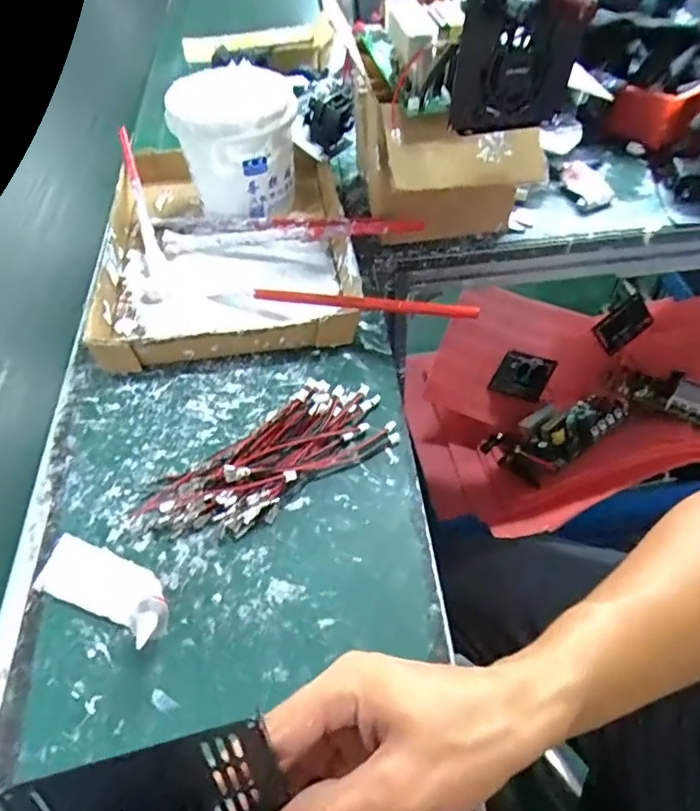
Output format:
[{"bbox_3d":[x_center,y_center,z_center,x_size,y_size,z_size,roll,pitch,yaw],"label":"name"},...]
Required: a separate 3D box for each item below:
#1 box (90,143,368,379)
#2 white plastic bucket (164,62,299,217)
[{"bbox_3d":[-0.130,-0.181,0.568,0.246,0.038,0.337,-9,54,-5],"label":"box"},{"bbox_3d":[-0.115,-0.277,0.582,0.121,0.125,0.114,-1,53,1],"label":"white plastic bucket"}]

